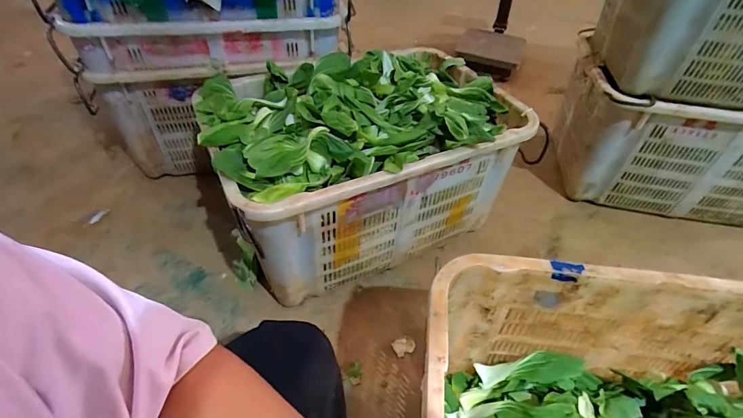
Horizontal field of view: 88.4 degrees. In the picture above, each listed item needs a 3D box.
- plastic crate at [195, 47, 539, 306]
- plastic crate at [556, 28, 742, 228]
[{"bbox_3d":[-0.024,-0.127,0.950,0.672,0.351,0.482,-18,48,-21],"label":"plastic crate"},{"bbox_3d":[0.906,-0.212,1.122,0.636,0.335,0.394,13,45,10],"label":"plastic crate"}]

